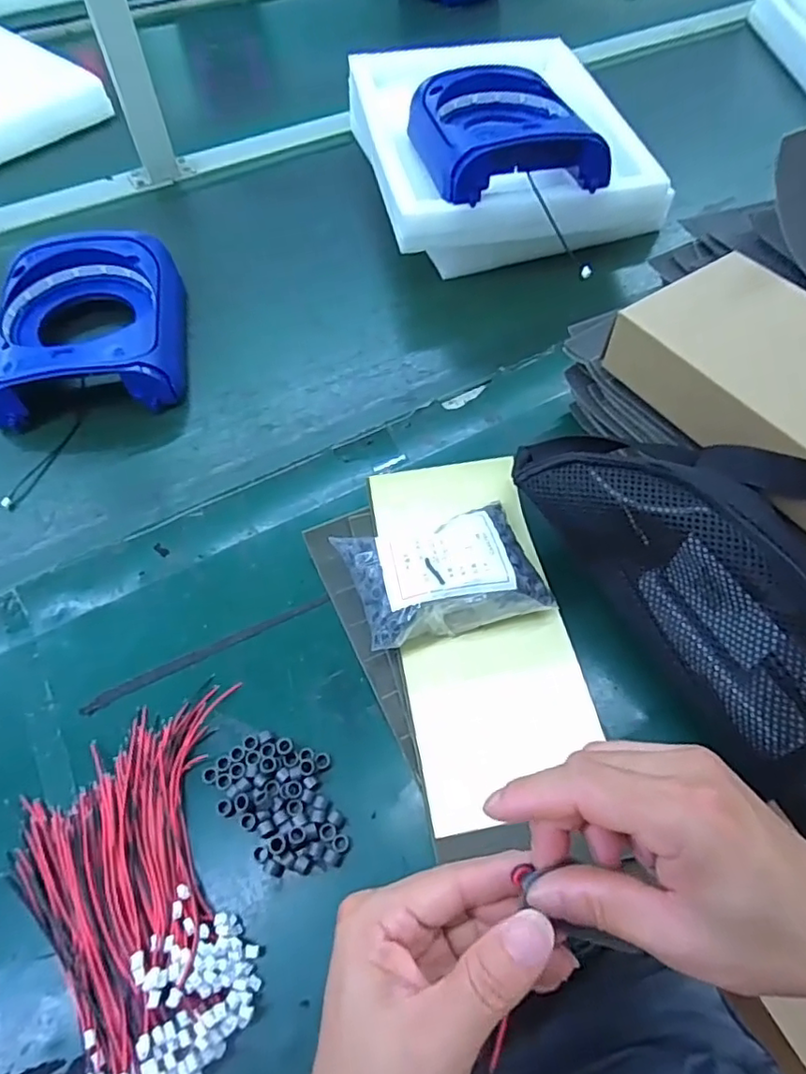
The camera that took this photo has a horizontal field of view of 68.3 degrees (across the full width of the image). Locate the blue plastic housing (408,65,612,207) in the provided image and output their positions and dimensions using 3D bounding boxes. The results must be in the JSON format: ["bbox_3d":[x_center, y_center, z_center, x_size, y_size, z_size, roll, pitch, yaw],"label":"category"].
[{"bbox_3d":[0.105,-0.428,0.631,0.165,0.070,0.194,-10,60,-8],"label":"blue plastic housing"}]

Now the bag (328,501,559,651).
[{"bbox_3d":[0.028,0.029,0.439,0.136,0.064,0.092,-12,60,-9],"label":"bag"}]

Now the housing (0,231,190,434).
[{"bbox_3d":[-0.308,-0.212,0.587,0.167,0.062,0.208,-8,60,-7],"label":"housing"}]

